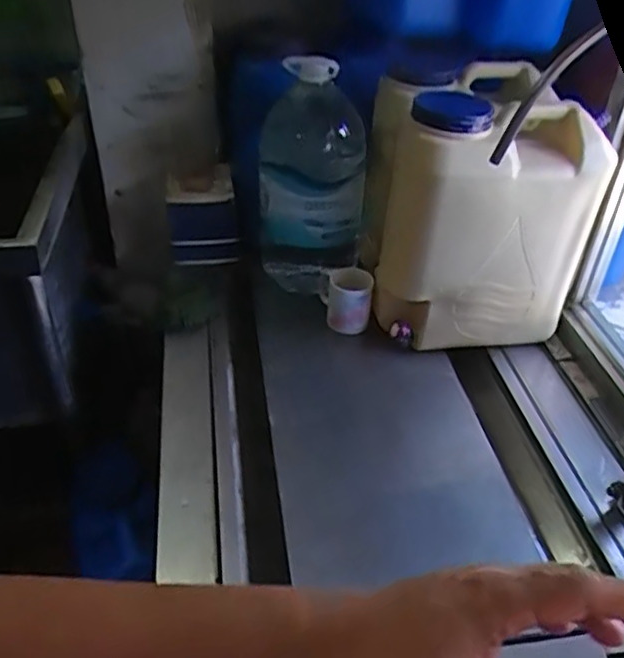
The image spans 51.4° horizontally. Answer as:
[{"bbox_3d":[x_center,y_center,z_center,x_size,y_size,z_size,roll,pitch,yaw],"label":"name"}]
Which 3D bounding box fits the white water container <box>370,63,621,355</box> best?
[{"bbox_3d":[0.280,-0.209,1.138,0.334,0.390,0.309,-4,38,-7],"label":"white water container"}]

